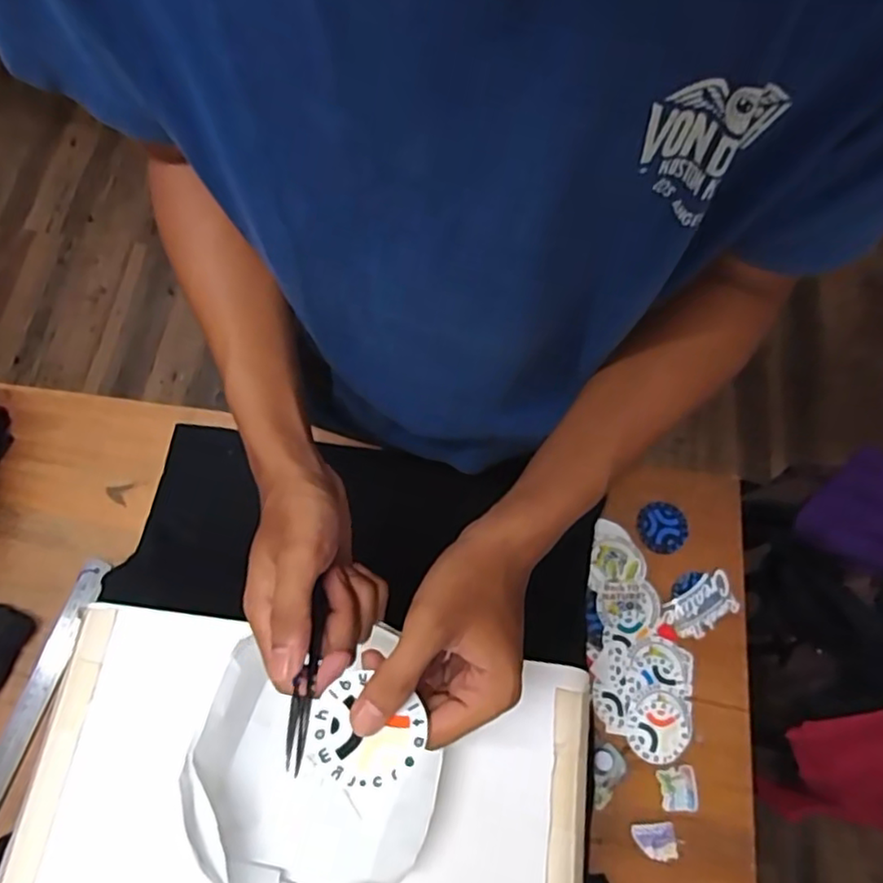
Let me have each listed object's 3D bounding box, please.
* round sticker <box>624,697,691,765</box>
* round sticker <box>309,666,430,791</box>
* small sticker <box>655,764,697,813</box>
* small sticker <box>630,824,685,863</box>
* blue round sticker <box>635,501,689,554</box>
[{"bbox_3d":[0.214,0.287,0.633,0.060,0.009,0.058,1,70,-2],"label":"round sticker"},{"bbox_3d":[-0.038,0.151,0.329,0.057,0.004,0.050,27,56,12],"label":"round sticker"},{"bbox_3d":[0.230,0.337,0.617,0.037,0.004,0.039,-7,66,0],"label":"small sticker"},{"bbox_3d":[0.204,0.378,0.603,0.044,0.004,0.031,-1,70,-2],"label":"small sticker"},{"bbox_3d":[0.244,0.095,0.706,0.054,0.006,0.056,1,70,-2],"label":"blue round sticker"}]

